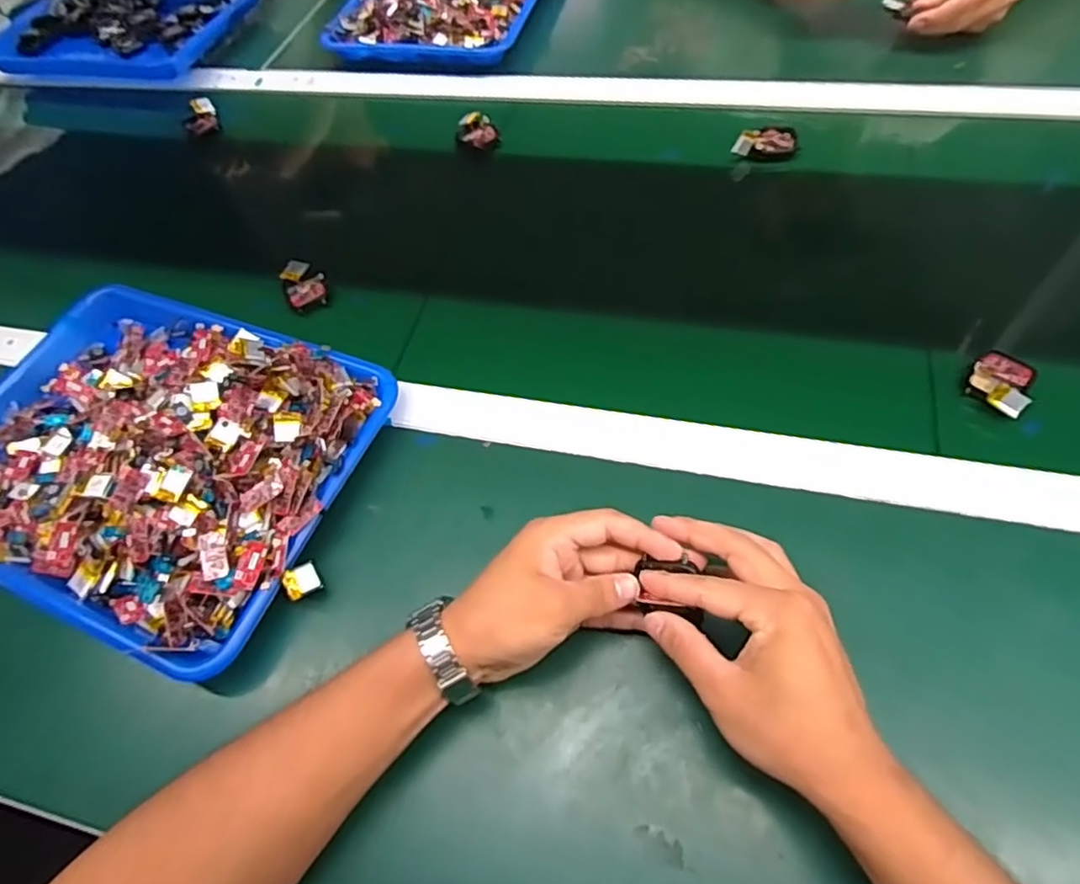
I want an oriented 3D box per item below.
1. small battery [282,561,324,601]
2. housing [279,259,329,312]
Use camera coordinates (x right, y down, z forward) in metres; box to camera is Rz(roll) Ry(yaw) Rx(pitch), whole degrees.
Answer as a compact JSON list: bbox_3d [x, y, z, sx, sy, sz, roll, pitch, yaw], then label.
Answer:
[{"bbox_3d":[-0.156,0.091,0.419,0.023,0.004,0.020,-20,84,-45],"label":"small battery"},{"bbox_3d":[-0.214,-0.143,0.578,0.036,0.014,0.056,-25,59,-8],"label":"housing"}]

